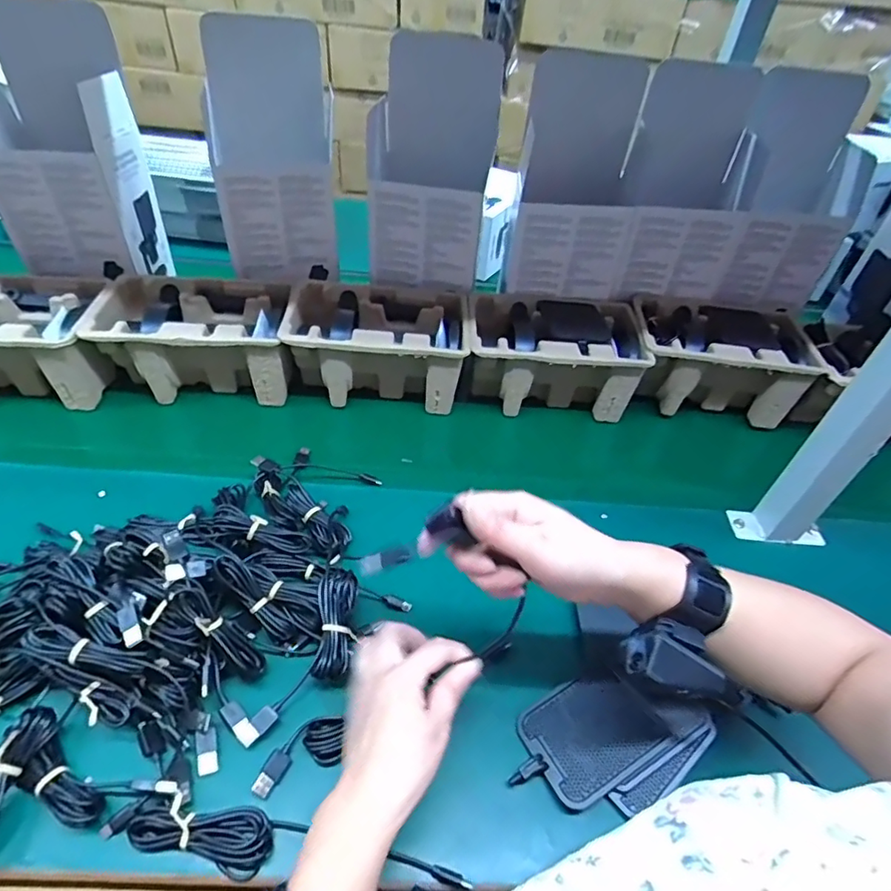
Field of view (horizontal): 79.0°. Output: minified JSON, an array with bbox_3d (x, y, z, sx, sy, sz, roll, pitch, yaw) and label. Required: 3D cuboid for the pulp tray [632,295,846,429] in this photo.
[{"bbox_3d":[0.381,-0.112,0.746,0.248,0.117,0.151,5,41,1],"label":"pulp tray"}]

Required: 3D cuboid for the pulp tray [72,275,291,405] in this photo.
[{"bbox_3d":[-0.307,-0.131,0.692,0.224,0.105,0.138,0,41,-5],"label":"pulp tray"}]

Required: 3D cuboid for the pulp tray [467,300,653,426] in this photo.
[{"bbox_3d":[0.140,-0.114,0.732,0.220,0.115,0.144,2,41,-2],"label":"pulp tray"}]

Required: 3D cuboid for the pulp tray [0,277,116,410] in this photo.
[{"bbox_3d":[-0.531,-0.124,0.662,0.233,0.108,0.150,-5,42,-10],"label":"pulp tray"}]

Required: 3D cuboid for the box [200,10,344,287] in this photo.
[{"bbox_3d":[-0.227,-0.385,0.724,0.151,0.267,0.113,-2,41,-6],"label":"box"}]

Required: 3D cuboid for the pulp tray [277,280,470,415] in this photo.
[{"bbox_3d":[-0.087,-0.128,0.713,0.225,0.105,0.142,0,41,-4],"label":"pulp tray"}]

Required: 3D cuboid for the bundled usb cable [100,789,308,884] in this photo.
[{"bbox_3d":[-0.166,0.261,0.365,0.125,0.024,0.035,8,41,6],"label":"bundled usb cable"}]

